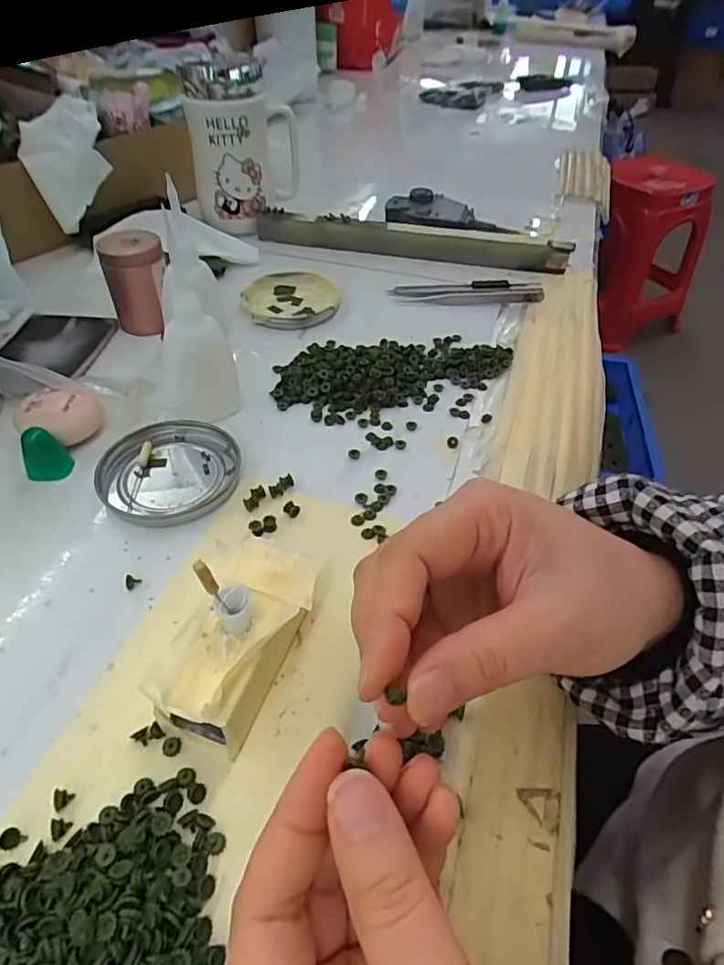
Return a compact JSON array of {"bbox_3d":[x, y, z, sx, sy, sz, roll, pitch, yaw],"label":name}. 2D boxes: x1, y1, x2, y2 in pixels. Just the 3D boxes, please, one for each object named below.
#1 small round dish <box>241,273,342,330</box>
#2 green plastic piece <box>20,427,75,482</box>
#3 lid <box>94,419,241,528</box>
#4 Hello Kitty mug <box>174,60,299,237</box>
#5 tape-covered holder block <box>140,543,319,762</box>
[{"bbox_3d":[-0.058,-0.155,0.470,0.076,0.010,0.082,1,46,-1],"label":"small round dish"},{"bbox_3d":[-0.182,-0.016,0.322,0.022,0.030,0.014,-7,47,-9],"label":"green plastic piece"},{"bbox_3d":[-0.111,-0.007,0.327,0.074,0.009,0.079,1,46,-1],"label":"lid"},{"bbox_3d":[-0.111,-0.317,0.534,0.098,0.136,0.063,-3,46,-5],"label":"Hello Kitty mug"},{"bbox_3d":[-0.053,0.069,0.238,0.049,0.036,0.082,16,47,12],"label":"tape-covered holder block"}]

